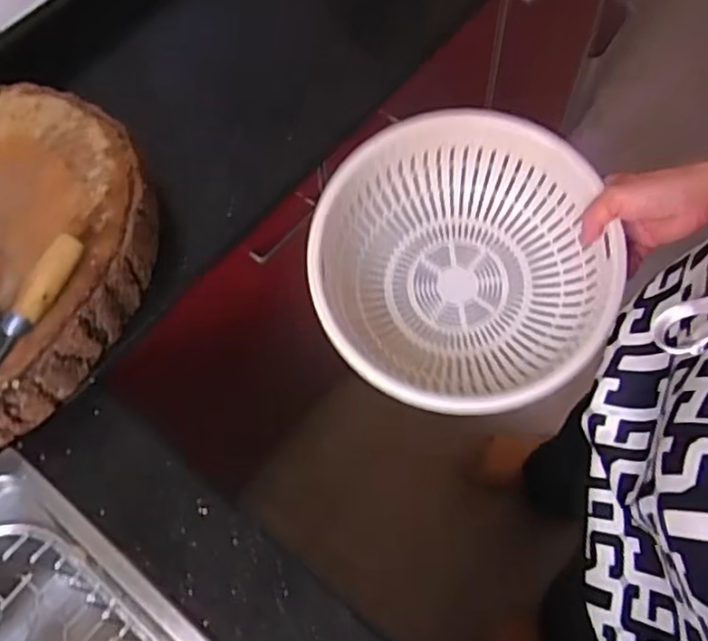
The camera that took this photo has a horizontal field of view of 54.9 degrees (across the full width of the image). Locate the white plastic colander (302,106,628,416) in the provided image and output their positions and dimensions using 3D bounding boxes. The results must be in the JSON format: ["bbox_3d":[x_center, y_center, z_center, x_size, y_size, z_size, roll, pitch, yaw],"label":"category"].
[{"bbox_3d":[0.102,-0.042,0.633,0.247,0.131,0.262,-1,64,3],"label":"white plastic colander"}]

